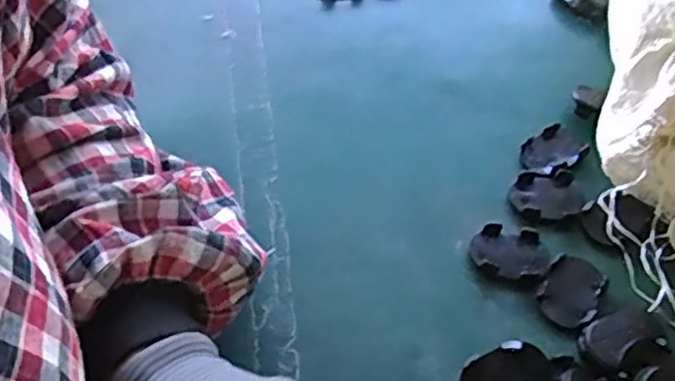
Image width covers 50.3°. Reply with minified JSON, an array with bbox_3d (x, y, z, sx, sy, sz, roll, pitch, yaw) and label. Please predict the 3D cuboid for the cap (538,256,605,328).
[{"bbox_3d":[0.123,0.052,0.379,0.028,0.004,0.040,28,56,19],"label":"cap"}]

